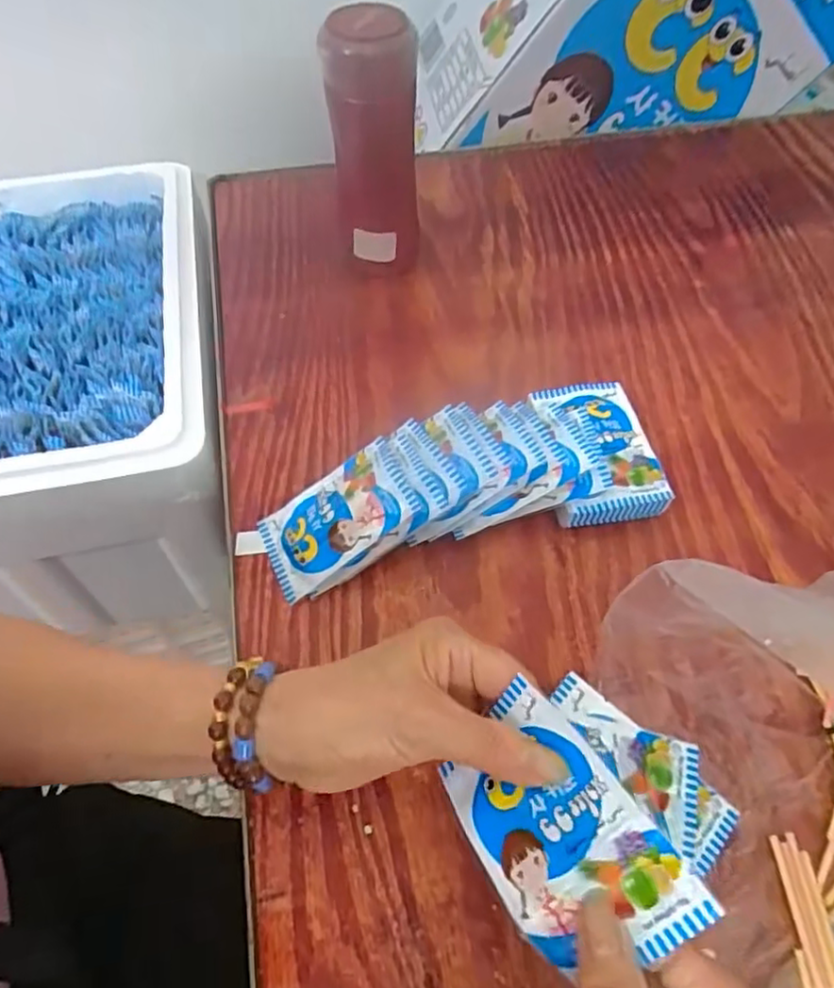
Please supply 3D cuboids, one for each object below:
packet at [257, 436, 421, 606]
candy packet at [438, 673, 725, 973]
[{"bbox_3d":[-0.051,0.015,0.403,0.101,0.012,0.063,-35,57,9],"label":"packet"},{"bbox_3d":[0.054,0.130,0.245,0.063,0.010,0.098,-49,54,11],"label":"candy packet"}]

